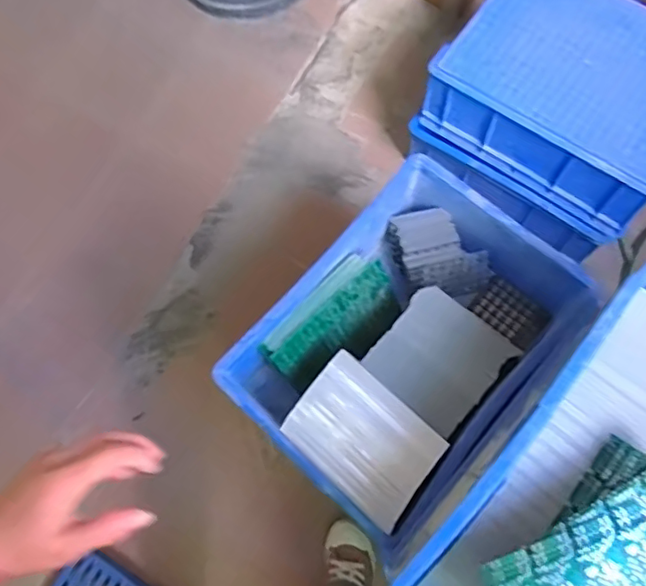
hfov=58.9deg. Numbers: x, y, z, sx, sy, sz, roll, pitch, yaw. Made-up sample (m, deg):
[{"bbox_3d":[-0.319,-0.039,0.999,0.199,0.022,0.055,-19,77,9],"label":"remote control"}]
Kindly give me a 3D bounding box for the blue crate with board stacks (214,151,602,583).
[{"bbox_3d":[0.116,0.075,0.878,0.327,0.182,0.478,40,74,11],"label":"blue crate with board stacks"}]

